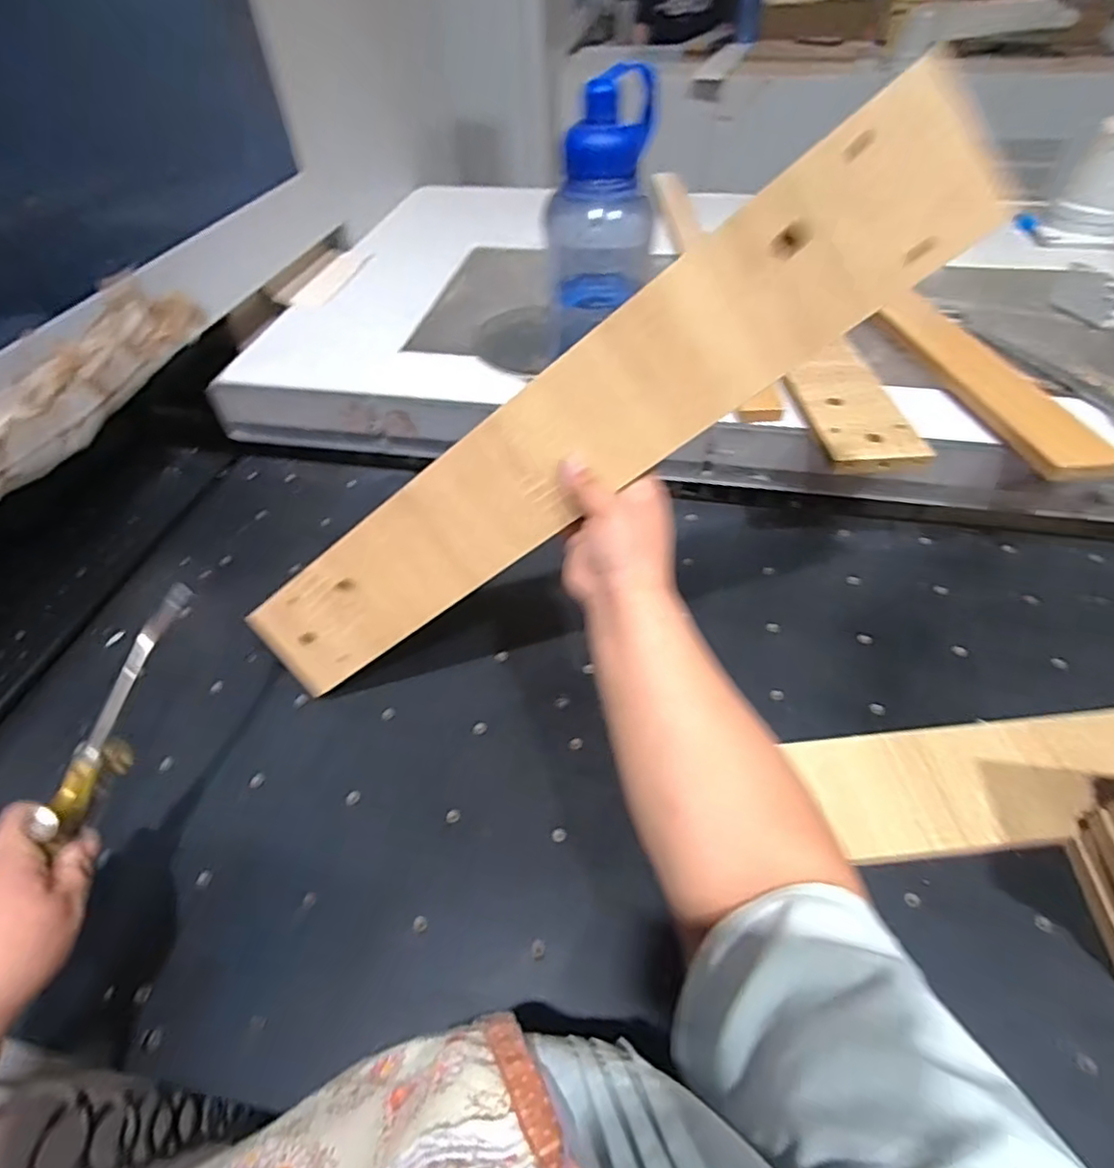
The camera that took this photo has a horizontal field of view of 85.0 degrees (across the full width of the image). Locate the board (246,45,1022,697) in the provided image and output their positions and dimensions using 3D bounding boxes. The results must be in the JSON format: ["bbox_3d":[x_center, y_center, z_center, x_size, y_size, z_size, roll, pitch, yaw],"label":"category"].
[{"bbox_3d":[-0.008,-0.081,0.403,0.553,0.089,0.013,-33,16,23],"label":"board"}]

